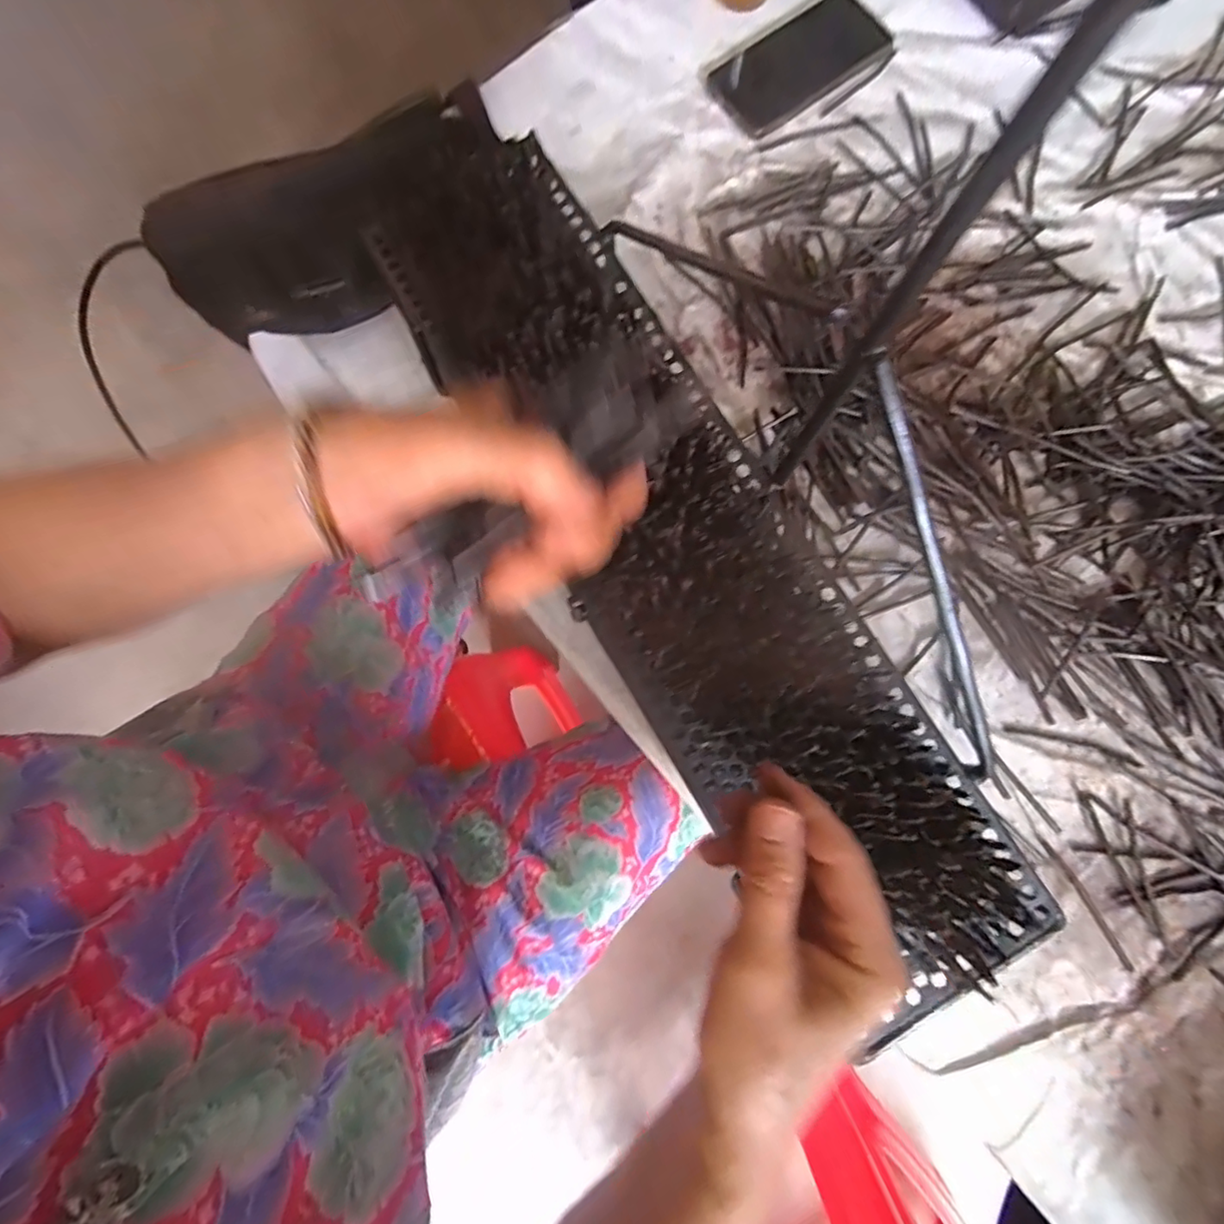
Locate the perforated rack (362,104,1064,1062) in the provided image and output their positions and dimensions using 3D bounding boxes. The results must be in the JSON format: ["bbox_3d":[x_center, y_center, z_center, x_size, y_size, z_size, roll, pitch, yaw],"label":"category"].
[{"bbox_3d":[0.036,-0.047,0.344,0.144,0.041,0.600,-32,82,-5],"label":"perforated rack"}]

